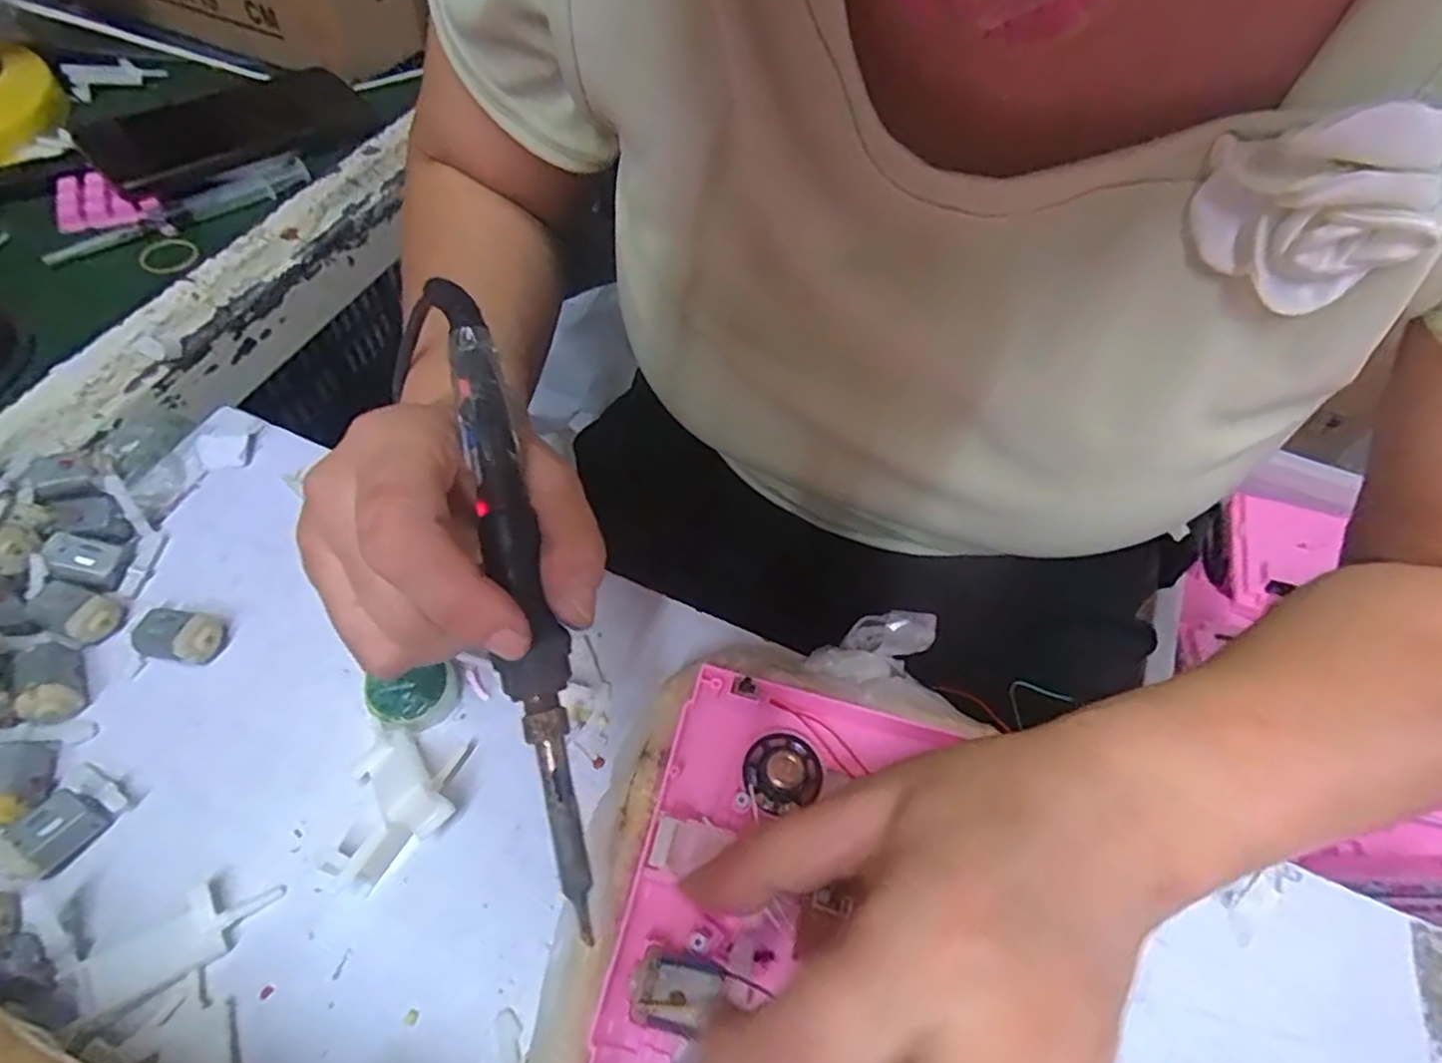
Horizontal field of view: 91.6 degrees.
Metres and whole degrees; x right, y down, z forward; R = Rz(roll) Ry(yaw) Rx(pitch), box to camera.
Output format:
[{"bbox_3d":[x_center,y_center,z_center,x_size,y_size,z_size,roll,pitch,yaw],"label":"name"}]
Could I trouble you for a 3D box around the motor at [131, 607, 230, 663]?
[{"bbox_3d":[-0.220,0.043,0.286,0.029,0.019,0.021,8,56,0],"label":"motor"}]

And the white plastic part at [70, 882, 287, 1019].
[{"bbox_3d":[-0.179,0.134,0.235,0.055,0.007,0.022,-21,60,-34],"label":"white plastic part"}]

